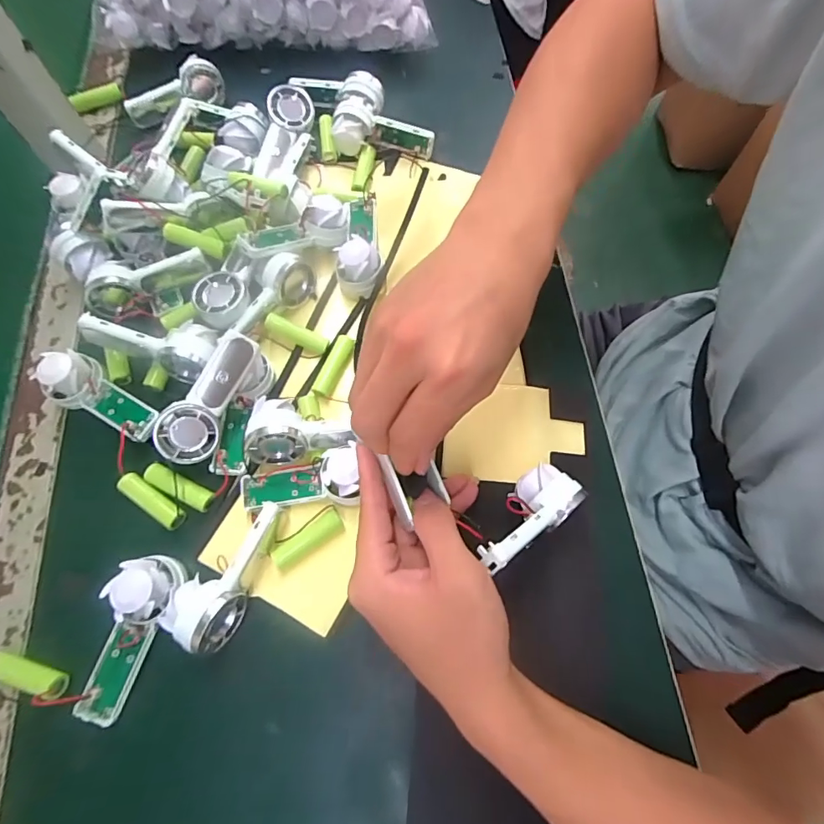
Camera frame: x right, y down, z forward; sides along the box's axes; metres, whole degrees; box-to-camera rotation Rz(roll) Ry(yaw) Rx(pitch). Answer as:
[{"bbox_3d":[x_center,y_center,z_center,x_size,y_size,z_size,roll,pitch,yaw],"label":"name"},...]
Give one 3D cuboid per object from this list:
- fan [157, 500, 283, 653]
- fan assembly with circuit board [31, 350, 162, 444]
[{"bbox_3d":[-0.114,0.098,0.291,0.038,0.032,0.090,25,71,11],"label":"fan"},{"bbox_3d":[-0.224,-0.010,0.339,0.091,0.036,0.039,28,73,11],"label":"fan assembly with circuit board"}]

